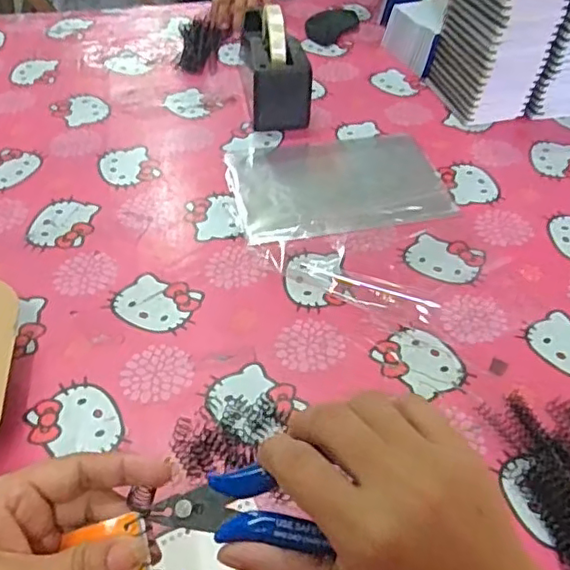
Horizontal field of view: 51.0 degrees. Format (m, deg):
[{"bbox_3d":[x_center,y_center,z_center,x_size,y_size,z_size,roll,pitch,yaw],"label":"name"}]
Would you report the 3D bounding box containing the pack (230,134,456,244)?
[{"bbox_3d":[0.066,-0.130,0.752,0.258,0.010,0.183,-10,49,-10],"label":"pack"}]

